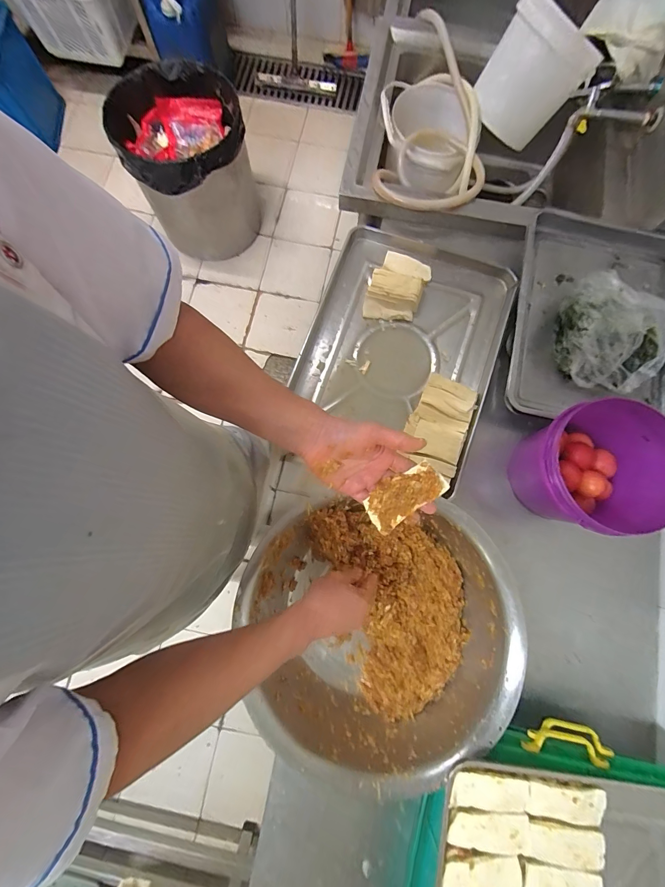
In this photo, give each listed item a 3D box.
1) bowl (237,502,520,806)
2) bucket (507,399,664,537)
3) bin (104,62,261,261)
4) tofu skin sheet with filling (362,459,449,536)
[{"bbox_3d":[0.076,0.325,0.642,0.445,0.154,0.417,4,79,0],"label":"bowl"},{"bbox_3d":[0.487,0.046,0.669,0.204,0.187,0.221,0,79,-1],"label":"bucket"},{"bbox_3d":[-0.550,-1.073,1.440,0.471,0.471,0.408,-9,79,-2],"label":"bin"},{"bbox_3d":[0.093,0.066,0.463,0.104,0.023,0.056,-35,82,-7],"label":"tofu skin sheet with filling"}]

